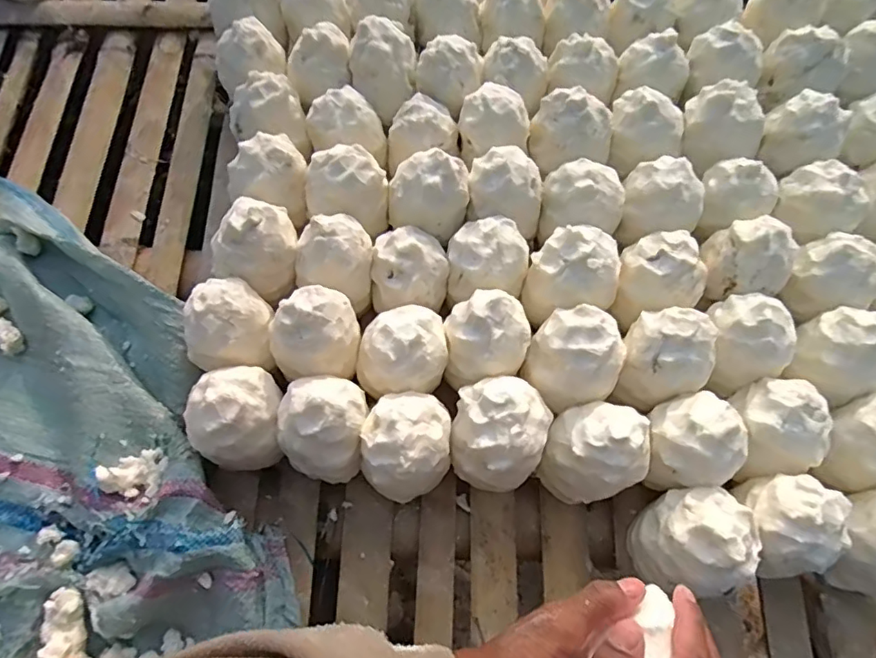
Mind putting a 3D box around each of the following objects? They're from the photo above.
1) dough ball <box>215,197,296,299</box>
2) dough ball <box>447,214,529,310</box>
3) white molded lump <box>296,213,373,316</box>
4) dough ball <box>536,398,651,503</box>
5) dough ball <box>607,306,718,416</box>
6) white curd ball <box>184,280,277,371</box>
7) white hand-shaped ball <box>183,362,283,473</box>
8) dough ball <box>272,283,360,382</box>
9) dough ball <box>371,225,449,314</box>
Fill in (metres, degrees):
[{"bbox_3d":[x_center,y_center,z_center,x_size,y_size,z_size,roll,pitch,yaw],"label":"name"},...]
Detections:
[{"bbox_3d":[-0.174,-0.081,0.513,0.071,0.067,0.079,23,69,6],"label":"dough ball"},{"bbox_3d":[0.048,-0.068,0.531,0.080,0.067,0.074,1,69,-2],"label":"dough ball"},{"bbox_3d":[-0.101,-0.067,0.522,0.075,0.074,0.072,1,69,-2],"label":"white molded lump"},{"bbox_3d":[0.138,0.114,0.488,0.086,0.112,0.078,-23,73,-7],"label":"dough ball"},{"bbox_3d":[0.210,0.028,0.482,0.075,0.068,0.080,1,69,-2],"label":"dough ball"},{"bbox_3d":[-0.193,-0.004,0.488,0.071,0.061,0.075,1,69,-2],"label":"white curd ball"},{"bbox_3d":[-0.182,0.078,0.472,0.077,0.078,0.084,1,69,-2],"label":"white hand-shaped ball"},{"bbox_3d":[-0.116,0.006,0.489,0.084,0.079,0.071,-8,69,-6],"label":"dough ball"},{"bbox_3d":[-0.029,-0.058,0.526,0.075,0.066,0.071,1,69,-2],"label":"dough ball"}]

